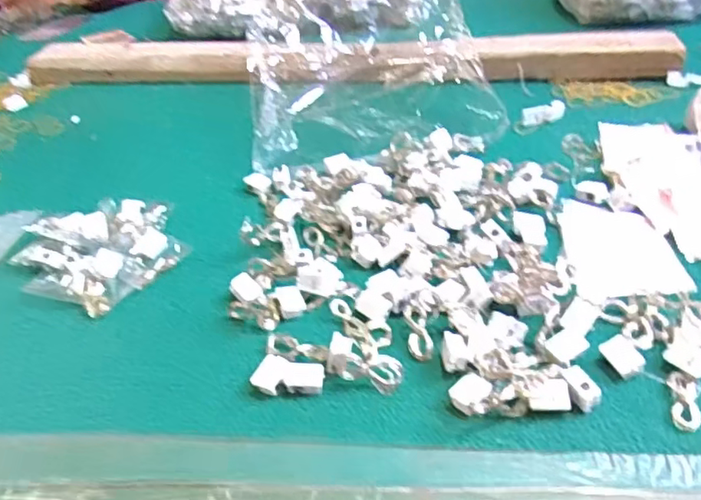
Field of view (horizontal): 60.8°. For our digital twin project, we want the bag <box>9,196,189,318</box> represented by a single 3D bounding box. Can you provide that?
[{"bbox_3d":[-0.244,0.001,0.592,0.148,0.029,0.143,-22,42,-20],"label":"bag"}]

